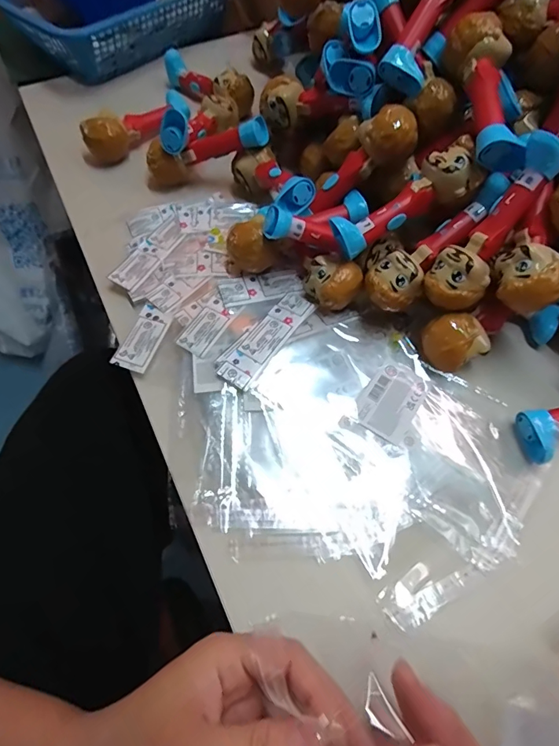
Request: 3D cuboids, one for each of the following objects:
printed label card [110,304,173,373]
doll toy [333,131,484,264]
[{"bbox_3d":[-0.110,-0.029,0.357,0.028,0.004,0.058,16,62,10],"label":"printed label card"},{"bbox_3d":[0.097,-0.131,0.335,0.117,0.033,0.035,-32,63,6],"label":"doll toy"}]

